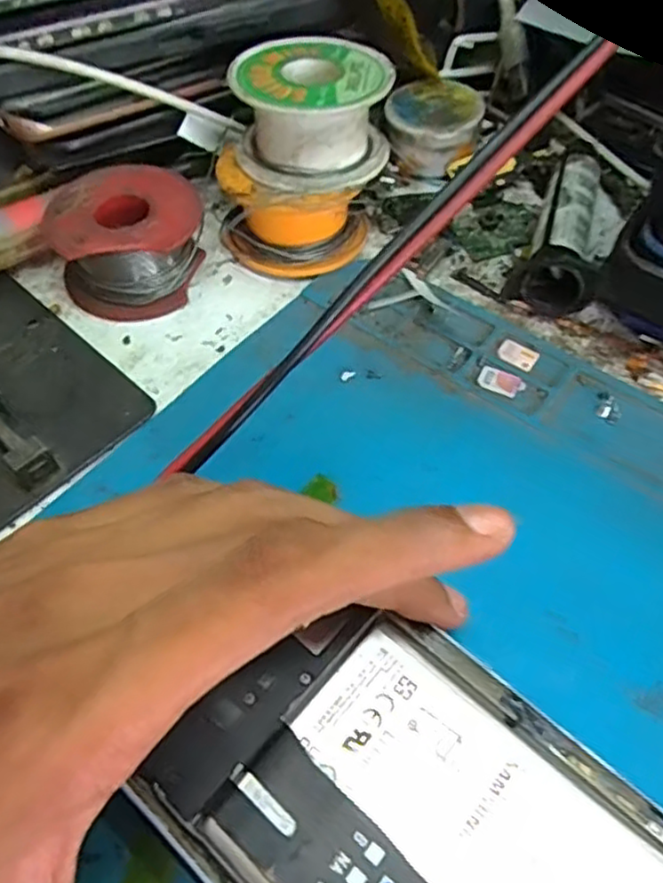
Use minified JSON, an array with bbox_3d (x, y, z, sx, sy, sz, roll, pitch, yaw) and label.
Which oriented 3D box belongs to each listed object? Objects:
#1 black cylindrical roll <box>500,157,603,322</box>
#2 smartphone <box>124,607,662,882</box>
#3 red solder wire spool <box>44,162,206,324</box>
[{"bbox_3d":[0.085,-0.072,0.244,0.027,0.023,0.063,22,58,14],"label":"black cylindrical roll"},{"bbox_3d":[0.033,0.090,0.135,0.139,0.005,0.070,34,61,21],"label":"smartphone"},{"bbox_3d":[-0.071,-0.071,0.239,0.049,0.028,0.047,0,55,0],"label":"red solder wire spool"}]

